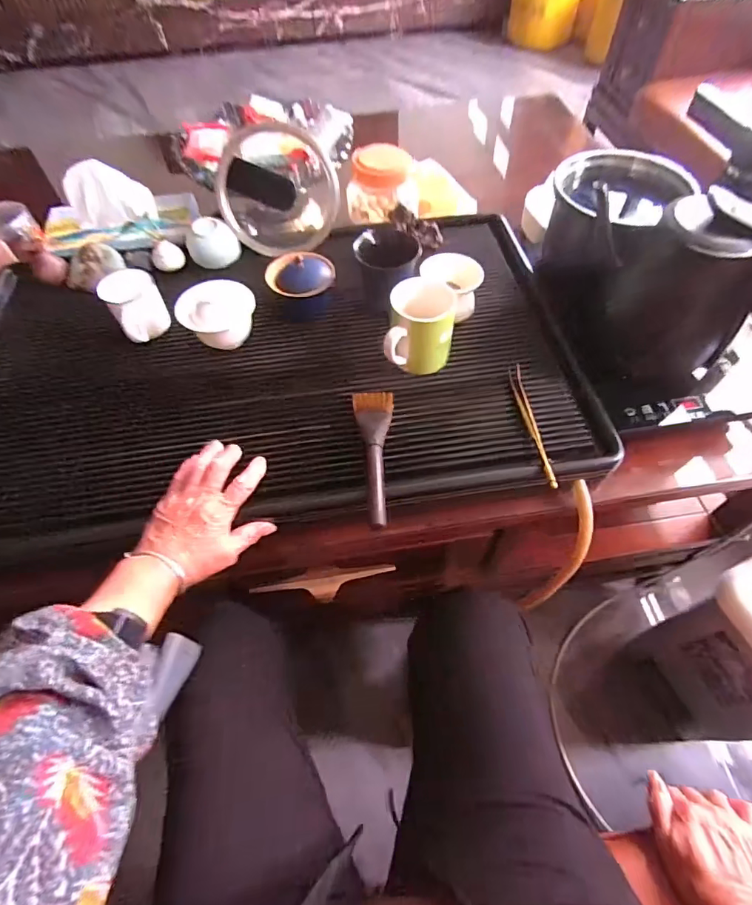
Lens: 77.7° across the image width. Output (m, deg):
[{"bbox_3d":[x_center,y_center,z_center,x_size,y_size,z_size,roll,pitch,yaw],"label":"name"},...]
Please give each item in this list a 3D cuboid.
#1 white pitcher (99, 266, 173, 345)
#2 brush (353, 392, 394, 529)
[{"bbox_3d":[-0.301,-0.183,0.592,0.065,0.071,0.061,-34,62,-18],"label":"white pitcher"},{"bbox_3d":[0.003,0.000,0.509,0.044,0.017,0.181,-5,57,-1],"label":"brush"}]

